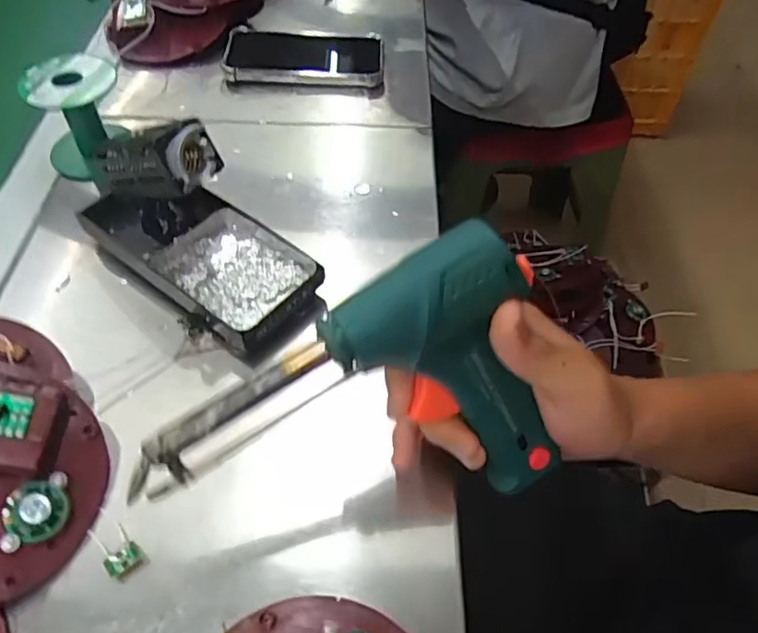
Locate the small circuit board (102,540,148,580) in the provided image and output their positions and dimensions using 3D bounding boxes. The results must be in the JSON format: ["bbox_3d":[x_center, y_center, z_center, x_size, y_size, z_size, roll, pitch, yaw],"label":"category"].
[{"bbox_3d":[-0.126,0.121,0.297,0.017,0.006,0.014,-36,62,-26],"label":"small circuit board"}]

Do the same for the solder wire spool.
[{"bbox_3d":[-0.232,-0.158,0.466,0.065,0.067,0.063,-22,57,-18],"label":"solder wire spool"}]

